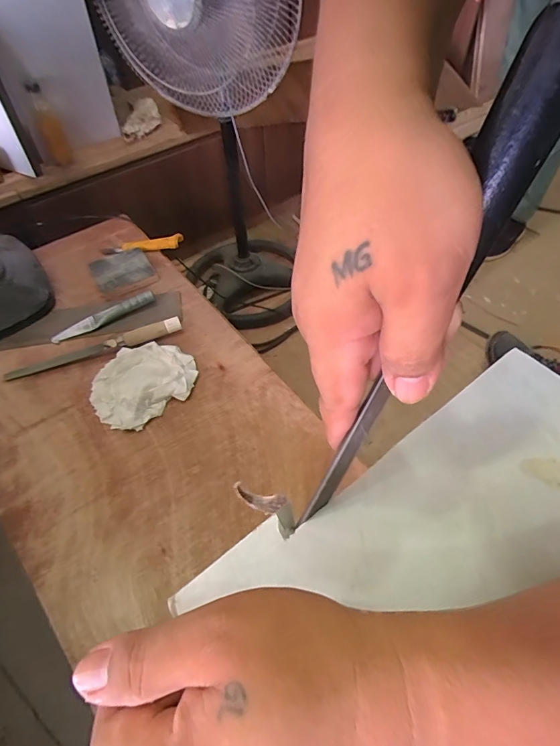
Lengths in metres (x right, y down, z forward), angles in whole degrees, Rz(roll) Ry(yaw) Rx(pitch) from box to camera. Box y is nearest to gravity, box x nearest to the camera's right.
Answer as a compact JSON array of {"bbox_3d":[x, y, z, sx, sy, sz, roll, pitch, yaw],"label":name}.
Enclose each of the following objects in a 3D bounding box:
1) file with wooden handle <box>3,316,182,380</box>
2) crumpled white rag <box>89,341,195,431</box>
[{"bbox_3d":[-0.337,-0.047,0.759,0.314,0.028,0.027,-17,54,-10],"label":"file with wooden handle"},{"bbox_3d":[-0.238,0.011,0.718,0.172,0.029,0.150,-35,60,-22],"label":"crumpled white rag"}]

